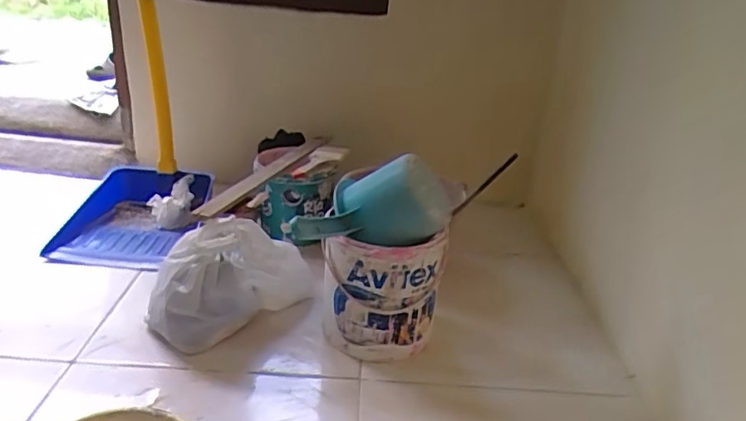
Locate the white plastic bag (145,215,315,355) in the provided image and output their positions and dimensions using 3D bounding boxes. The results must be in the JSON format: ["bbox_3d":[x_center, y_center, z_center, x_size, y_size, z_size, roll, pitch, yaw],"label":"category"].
[{"bbox_3d":[-0.216,0.103,0.850,0.116,0.151,0.235,22,30,32],"label":"white plastic bag"}]

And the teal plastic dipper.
[{"bbox_3d":[0.007,0.006,0.715,0.163,0.108,0.168,10,24,13],"label":"teal plastic dipper"}]

